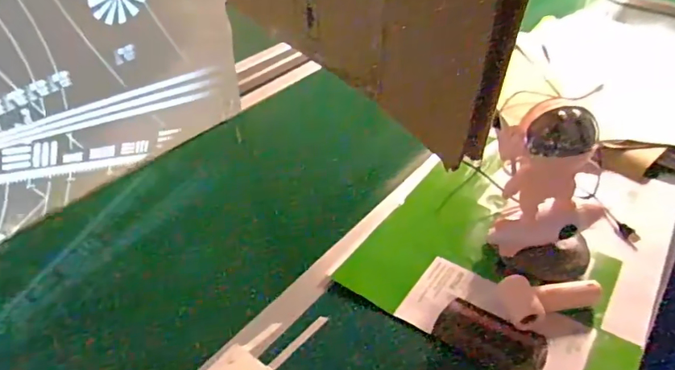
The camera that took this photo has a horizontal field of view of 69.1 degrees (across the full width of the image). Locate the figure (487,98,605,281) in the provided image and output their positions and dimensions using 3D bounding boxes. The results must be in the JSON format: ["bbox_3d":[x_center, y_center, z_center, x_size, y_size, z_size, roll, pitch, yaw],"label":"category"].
[{"bbox_3d":[0.272,0.005,0.611,0.133,0.224,0.107,21,45,28],"label":"figure"}]

